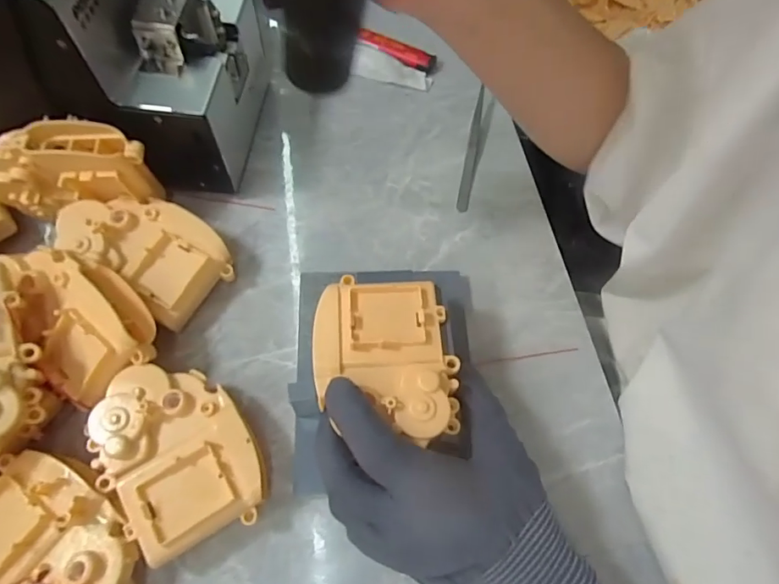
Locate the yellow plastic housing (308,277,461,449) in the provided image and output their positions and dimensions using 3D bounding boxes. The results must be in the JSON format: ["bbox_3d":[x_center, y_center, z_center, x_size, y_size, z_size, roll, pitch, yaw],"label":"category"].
[{"bbox_3d":[-0.003,0.032,0.251,0.073,0.015,0.085,-2,65,-4],"label":"yellow plastic housing"}]

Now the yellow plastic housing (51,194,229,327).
[{"bbox_3d":[-0.154,-0.026,0.314,0.096,0.042,0.063,31,67,12],"label":"yellow plastic housing"}]

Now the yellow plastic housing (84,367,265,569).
[{"bbox_3d":[-0.114,0.086,0.262,0.072,0.035,0.097,-28,69,-15],"label":"yellow plastic housing"}]

